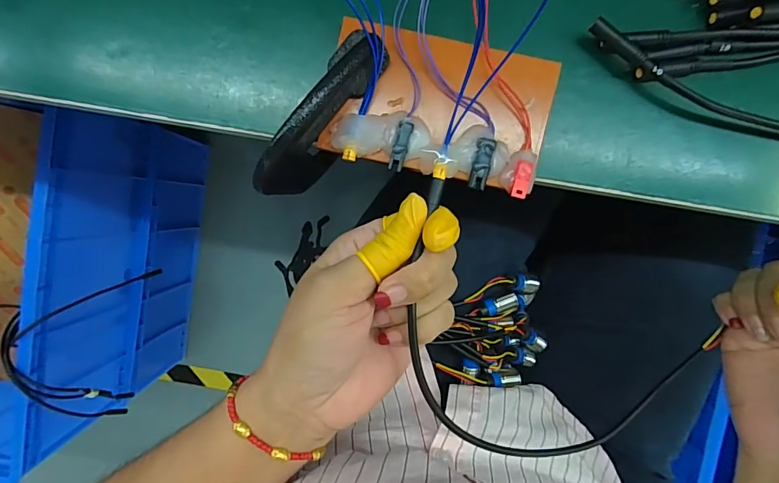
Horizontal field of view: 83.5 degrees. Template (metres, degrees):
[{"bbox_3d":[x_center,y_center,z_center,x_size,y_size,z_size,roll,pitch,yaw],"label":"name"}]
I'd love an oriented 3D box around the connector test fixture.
[{"bbox_3d":[0.028,-0.071,0.236,0.113,0.020,0.073,12,95,1],"label":"connector test fixture"}]

